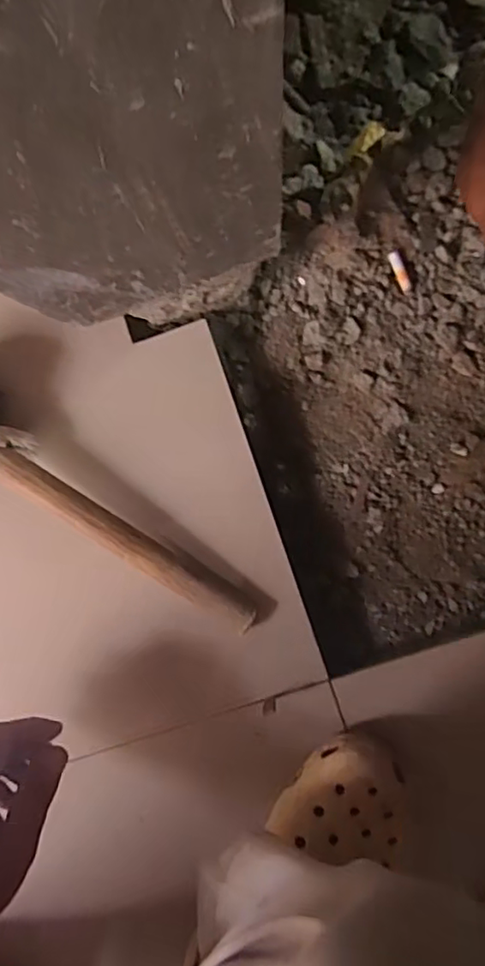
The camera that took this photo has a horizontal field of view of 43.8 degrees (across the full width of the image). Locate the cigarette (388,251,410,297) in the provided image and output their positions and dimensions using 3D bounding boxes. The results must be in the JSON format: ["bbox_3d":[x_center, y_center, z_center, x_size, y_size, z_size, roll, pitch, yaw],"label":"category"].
[{"bbox_3d":[0.127,-0.168,0.481,0.009,0.006,0.034,-26,94,2],"label":"cigarette"}]

